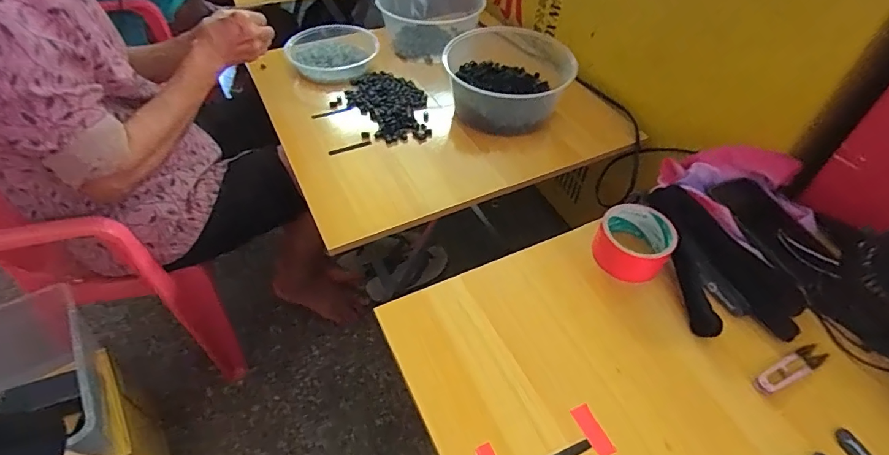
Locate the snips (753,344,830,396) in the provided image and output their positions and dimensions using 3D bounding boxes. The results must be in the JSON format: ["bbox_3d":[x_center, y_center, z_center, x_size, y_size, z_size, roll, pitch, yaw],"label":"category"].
[{"bbox_3d":[0.363,0.148,0.482,0.101,0.007,0.022,-18,52,-17],"label":"snips"}]

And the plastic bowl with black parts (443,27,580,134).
[{"bbox_3d":[0.119,-0.276,0.860,0.213,0.104,0.210,1,49,-1],"label":"plastic bowl with black parts"}]

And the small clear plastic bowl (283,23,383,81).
[{"bbox_3d":[-0.243,-0.386,0.995,0.191,0.045,0.205,-7,49,-8],"label":"small clear plastic bowl"}]

